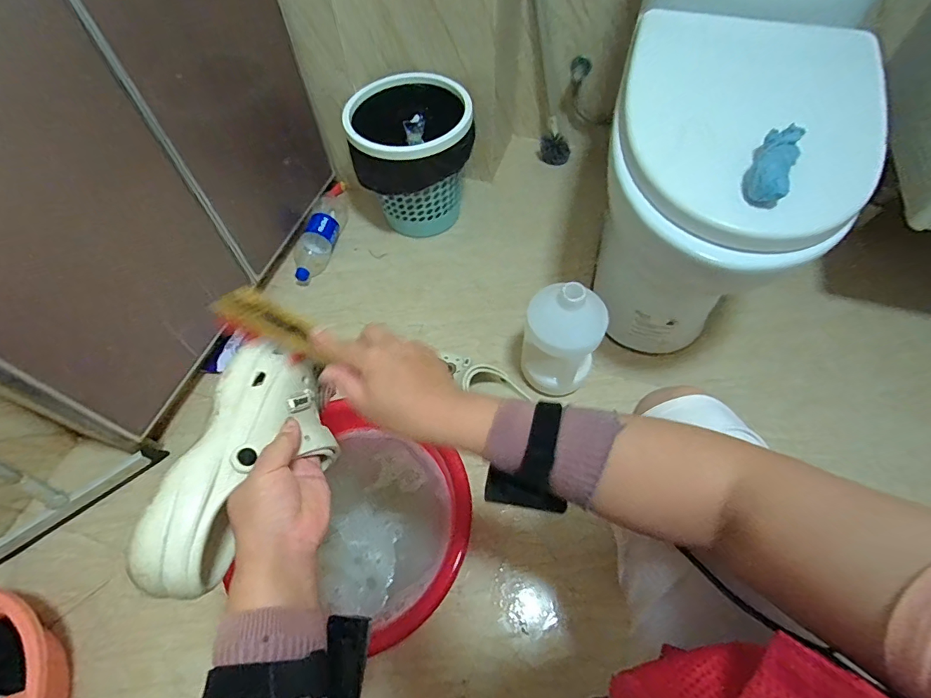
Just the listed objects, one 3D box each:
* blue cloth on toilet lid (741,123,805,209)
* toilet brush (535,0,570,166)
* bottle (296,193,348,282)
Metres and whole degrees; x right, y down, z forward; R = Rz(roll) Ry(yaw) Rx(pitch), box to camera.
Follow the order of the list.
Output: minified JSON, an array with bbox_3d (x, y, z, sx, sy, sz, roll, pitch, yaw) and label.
[{"bbox_3d":[0.385,-0.229,0.560,0.048,0.045,0.118,26,62,17],"label":"blue cloth on toilet lid"},{"bbox_3d":[0.195,-0.680,1.077,0.063,0.471,0.066,-32,45,-16],"label":"toilet brush"},{"bbox_3d":[-0.360,-0.280,1.085,0.082,0.064,0.248,7,58,6],"label":"bottle"}]

